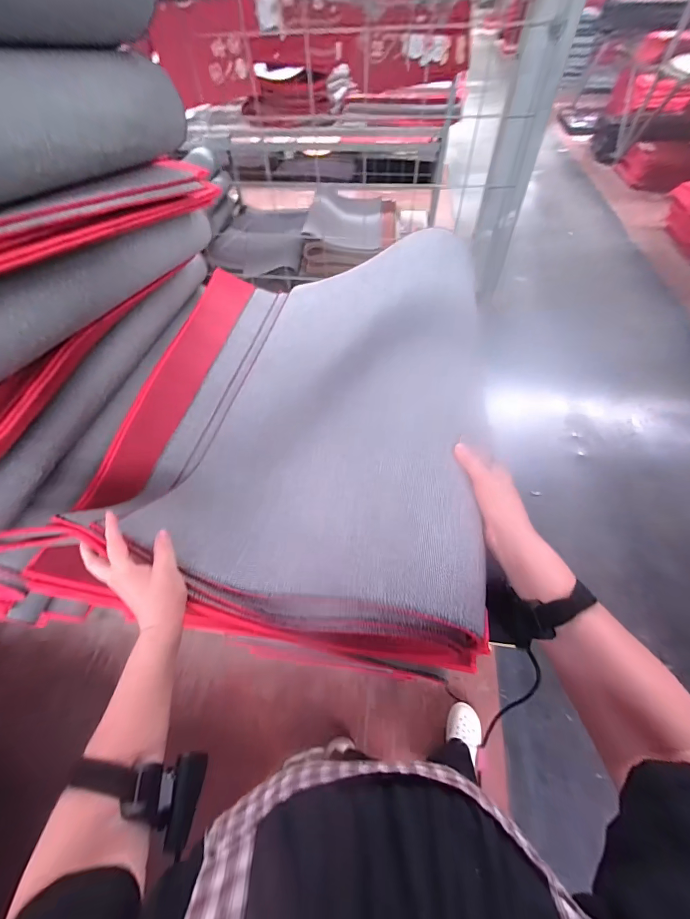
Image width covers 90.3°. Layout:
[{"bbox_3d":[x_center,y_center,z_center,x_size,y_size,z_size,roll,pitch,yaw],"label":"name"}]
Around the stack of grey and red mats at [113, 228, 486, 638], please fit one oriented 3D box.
[{"bbox_3d":[-0.019,-0.133,0.583,0.449,0.056,0.702,-4,55,27],"label":"stack of grey and red mats"}]

